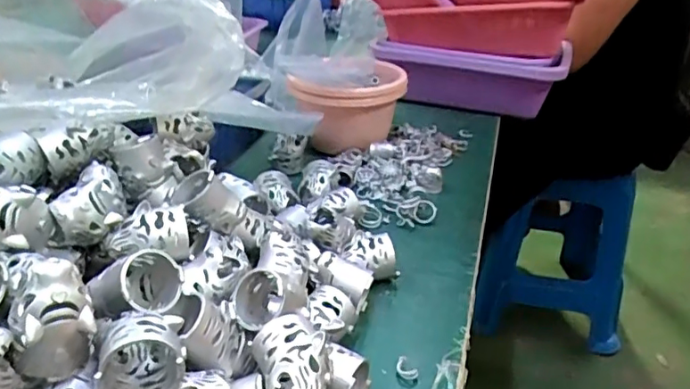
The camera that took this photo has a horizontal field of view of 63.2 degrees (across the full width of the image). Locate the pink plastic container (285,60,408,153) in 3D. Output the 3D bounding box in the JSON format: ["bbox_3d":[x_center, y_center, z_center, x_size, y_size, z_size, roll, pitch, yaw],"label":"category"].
[{"bbox_3d":[0.009,-0.103,0.673,0.137,0.085,0.124,-12,31,-24],"label":"pink plastic container"}]

